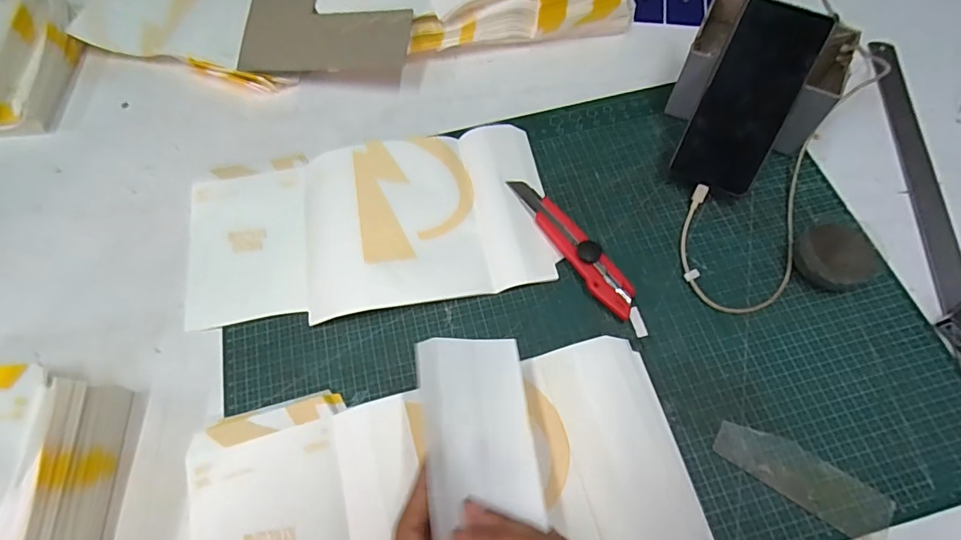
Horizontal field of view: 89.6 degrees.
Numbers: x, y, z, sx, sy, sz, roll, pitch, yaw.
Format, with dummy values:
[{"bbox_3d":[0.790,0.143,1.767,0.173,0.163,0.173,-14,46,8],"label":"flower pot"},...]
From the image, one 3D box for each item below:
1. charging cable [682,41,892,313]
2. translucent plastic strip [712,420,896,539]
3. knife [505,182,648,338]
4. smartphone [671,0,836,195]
[{"bbox_3d":[0.286,-0.106,0.461,0.106,0.045,0.325,29,68,15],"label":"charging cable"},{"bbox_3d":[0.239,0.154,0.359,0.122,0.004,0.040,32,68,16],"label":"translucent plastic strip"},{"bbox_3d":[0.087,-0.019,0.440,0.030,0.021,0.182,-33,67,-14],"label":"knife"},{"bbox_3d":[0.243,-0.154,0.438,0.074,0.008,0.160,24,109,13],"label":"smartphone"}]

